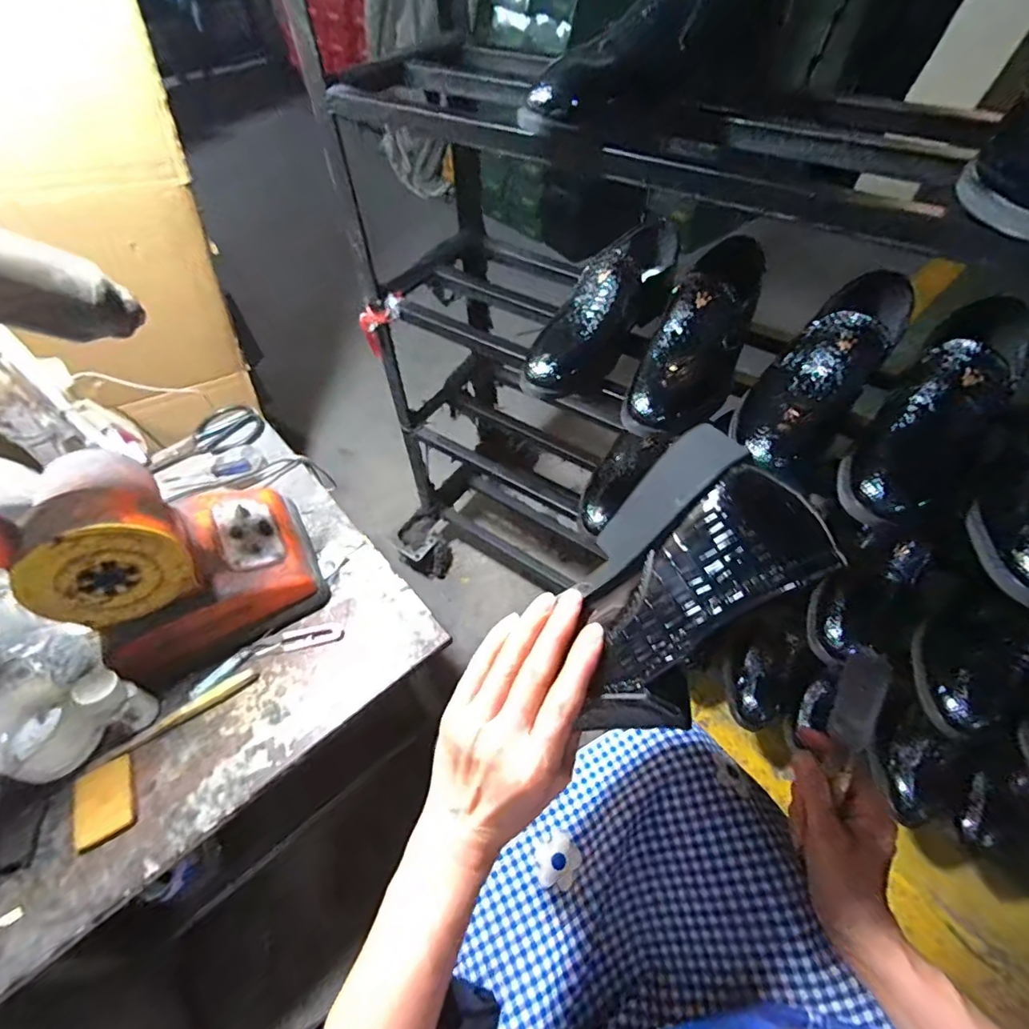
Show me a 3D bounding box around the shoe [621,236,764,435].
[{"bbox_3d":[0.187,-0.164,0.544,0.093,0.086,0.210,28,85,20],"label":"shoe"}]

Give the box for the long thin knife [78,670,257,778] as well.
[{"bbox_3d":[-0.374,0.224,0.559,0.180,0.006,0.021,-29,58,-19],"label":"long thin knife"}]

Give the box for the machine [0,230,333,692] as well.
[{"bbox_3d":[-0.370,-0.055,0.449,0.225,0.502,0.174,-30,58,-20],"label":"machine"}]

